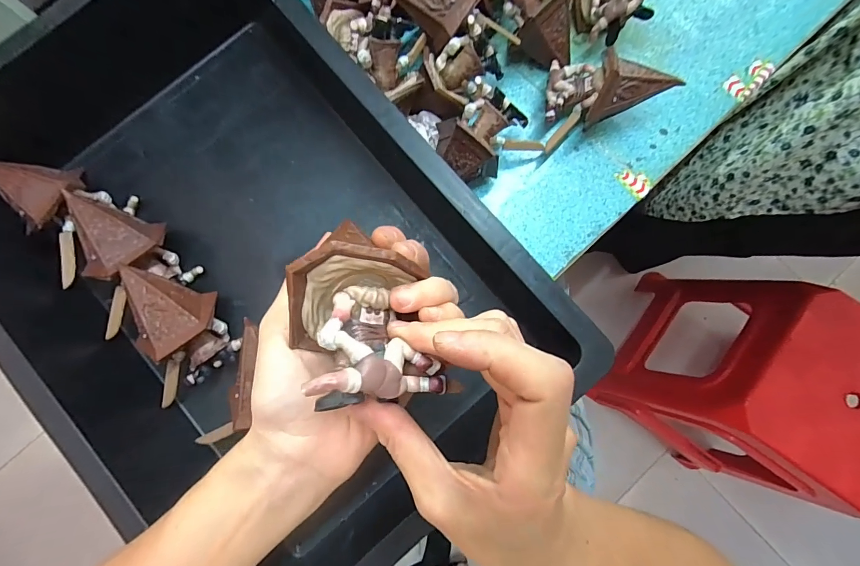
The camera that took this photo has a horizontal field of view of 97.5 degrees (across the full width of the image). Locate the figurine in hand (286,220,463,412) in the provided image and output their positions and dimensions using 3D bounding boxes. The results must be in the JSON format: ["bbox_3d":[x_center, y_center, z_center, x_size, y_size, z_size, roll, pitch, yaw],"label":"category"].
[{"bbox_3d":[-0.024,0.017,0.160,0.085,0.041,0.059,35,85,4],"label":"figurine in hand"}]

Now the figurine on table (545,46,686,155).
[{"bbox_3d":[0.143,-0.171,0.327,0.097,0.061,0.066,-21,84,-2],"label":"figurine on table"}]

